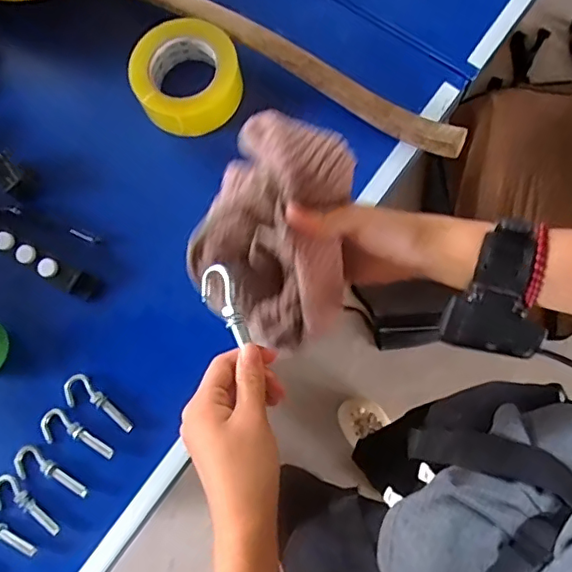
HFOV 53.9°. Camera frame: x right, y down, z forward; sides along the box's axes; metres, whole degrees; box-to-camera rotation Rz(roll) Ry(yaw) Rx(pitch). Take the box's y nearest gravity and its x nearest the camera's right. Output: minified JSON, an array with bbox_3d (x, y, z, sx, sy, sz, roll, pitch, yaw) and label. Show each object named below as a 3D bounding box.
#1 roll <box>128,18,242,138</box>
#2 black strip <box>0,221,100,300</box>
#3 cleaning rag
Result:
[{"bbox_3d":[-0.113,-0.236,0.639,0.120,0.046,0.124,0,79,1],"label":"roll"},{"bbox_3d":[-0.298,-0.046,0.618,0.207,0.021,0.028,30,81,7],"label":"black strip"},{"bbox_3d":[-0.009,-0.042,0.415,0.111,0.071,0.156,9,79,3],"label":"cleaning rag"}]

